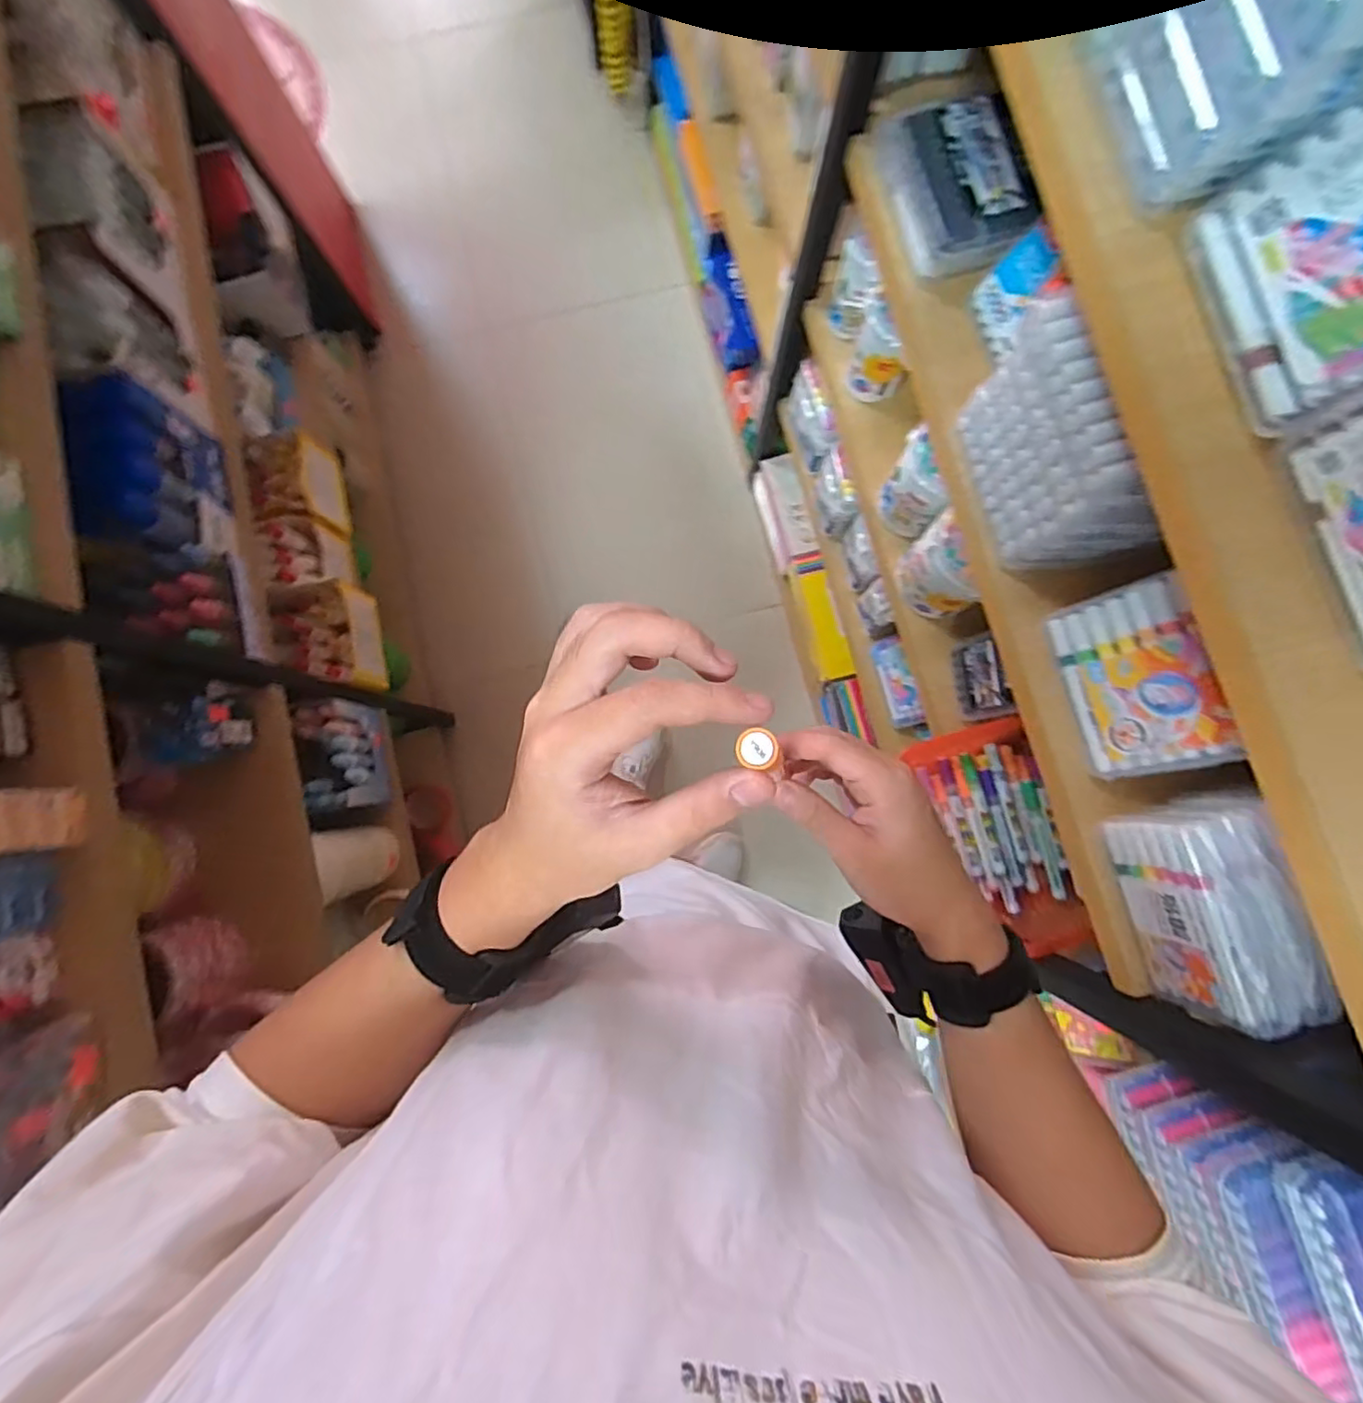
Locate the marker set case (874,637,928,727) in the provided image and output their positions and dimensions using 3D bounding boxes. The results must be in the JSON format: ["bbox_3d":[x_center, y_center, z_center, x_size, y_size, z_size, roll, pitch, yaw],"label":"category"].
[{"bbox_3d":[0.345,-0.031,1.001,0.032,0.068,0.138,-6,81,-32],"label":"marker set case"}]

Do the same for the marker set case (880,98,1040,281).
[{"bbox_3d":[0.256,-0.484,0.593,0.096,0.057,0.173,-16,84,-2],"label":"marker set case"}]

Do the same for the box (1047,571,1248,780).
[{"bbox_3d":[0.379,-0.018,0.534,0.021,0.110,0.154,-7,81,-30],"label":"box"}]

